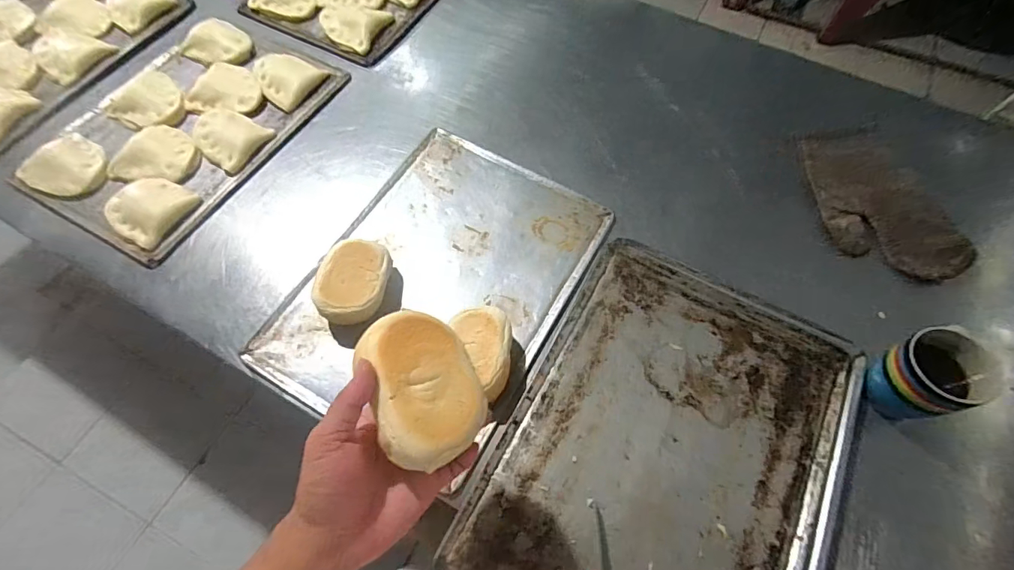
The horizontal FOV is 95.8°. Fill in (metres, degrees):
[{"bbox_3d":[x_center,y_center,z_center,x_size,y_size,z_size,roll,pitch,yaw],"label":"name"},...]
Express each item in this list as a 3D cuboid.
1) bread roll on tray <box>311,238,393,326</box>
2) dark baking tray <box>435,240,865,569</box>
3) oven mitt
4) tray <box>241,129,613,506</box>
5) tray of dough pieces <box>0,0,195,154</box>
[{"bbox_3d":[-0.202,0.002,0.604,0.080,0.058,0.115,7,63,3],"label":"bread roll on tray"},{"bbox_3d":[0.187,0.184,0.531,0.342,0.048,0.456,27,67,11],"label":"dark baking tray"},{"bbox_3d":[0.561,-0.124,0.695,0.170,0.037,0.265,-2,65,-2],"label":"oven mitt"},{"bbox_3d":[-0.081,-0.009,0.633,0.324,0.026,0.443,26,67,11],"label":"tray"},{"bbox_3d":[-0.866,-0.439,0.830,0.337,0.032,0.425,23,66,9],"label":"tray of dough pieces"}]

